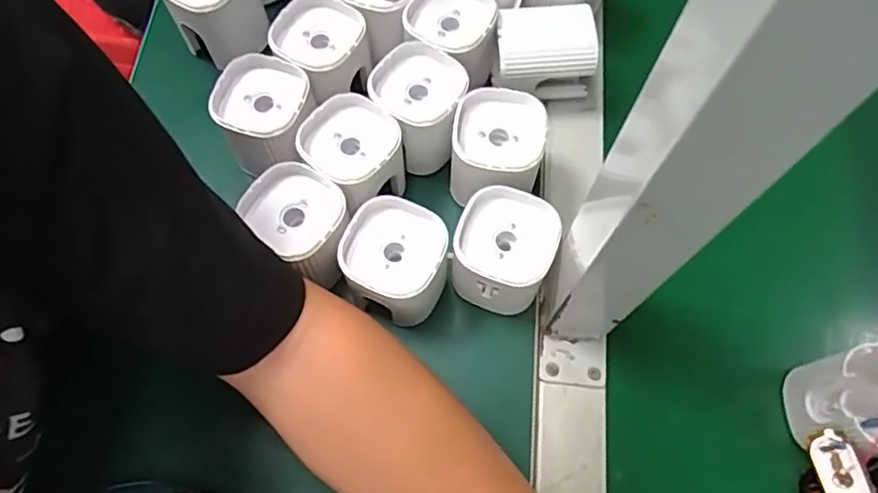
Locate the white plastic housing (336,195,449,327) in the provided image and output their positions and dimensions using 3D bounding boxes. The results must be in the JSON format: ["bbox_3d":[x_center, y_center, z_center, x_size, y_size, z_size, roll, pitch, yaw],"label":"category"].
[{"bbox_3d":[-0.025,0.011,0.373,0.057,0.071,0.058,24,73,6],"label":"white plastic housing"}]

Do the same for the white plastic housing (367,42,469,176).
[{"bbox_3d":[-0.013,-0.087,0.404,0.058,0.053,0.062,25,73,6],"label":"white plastic housing"}]

